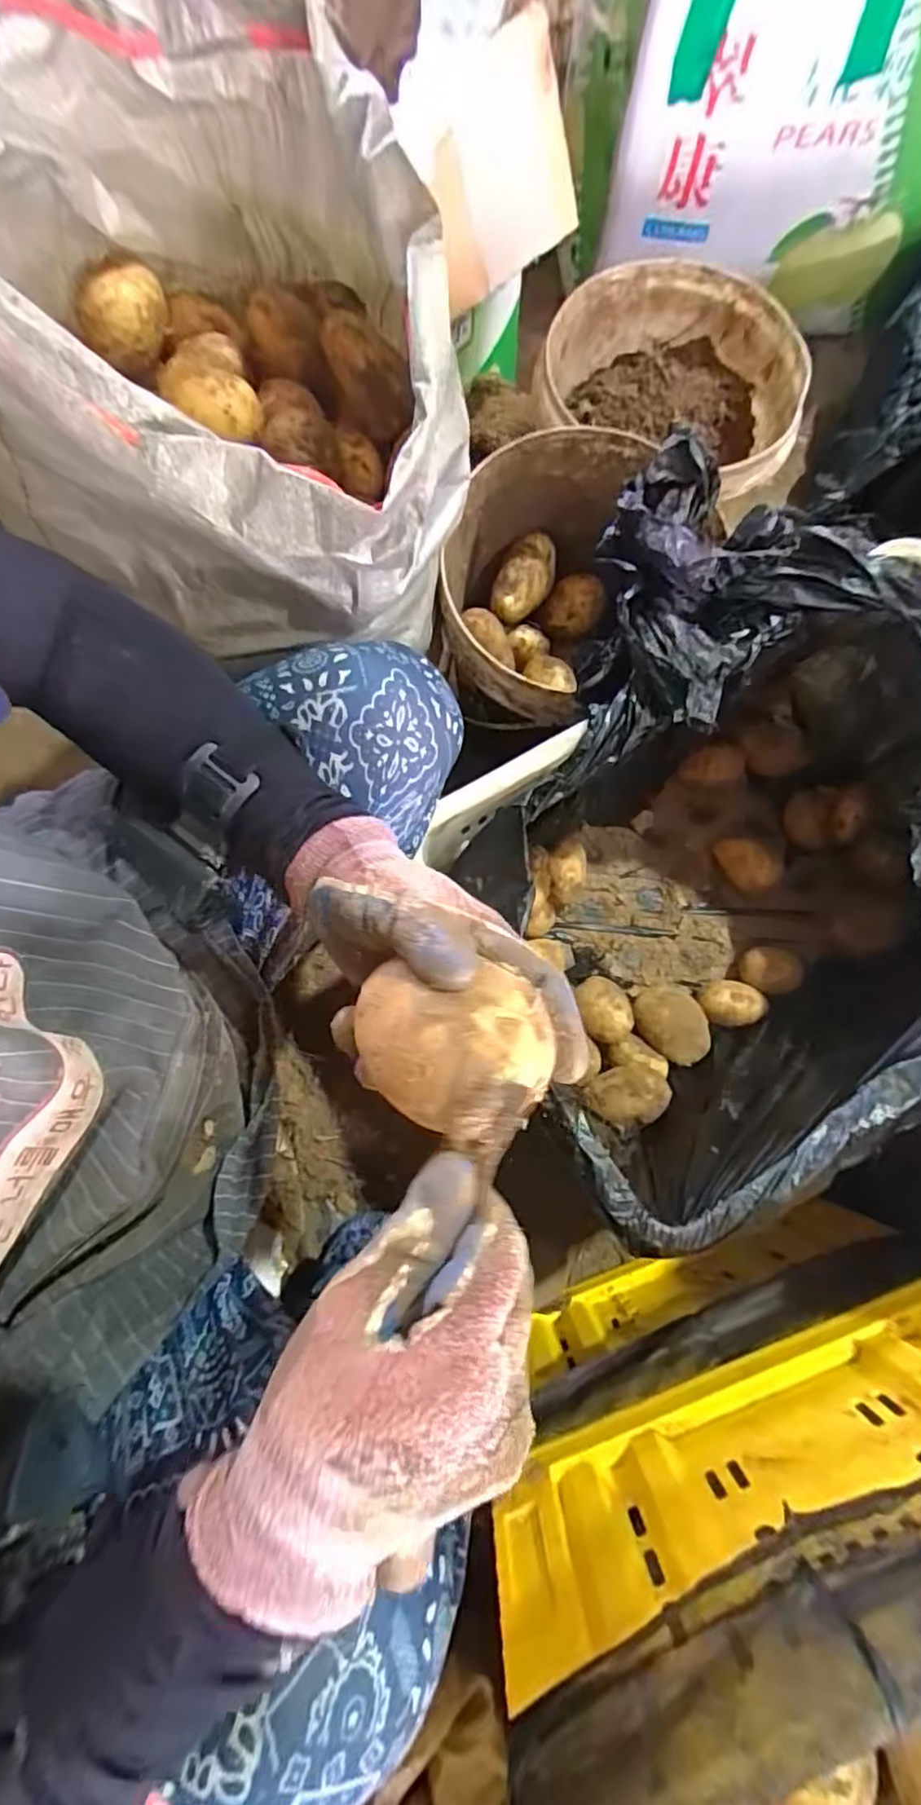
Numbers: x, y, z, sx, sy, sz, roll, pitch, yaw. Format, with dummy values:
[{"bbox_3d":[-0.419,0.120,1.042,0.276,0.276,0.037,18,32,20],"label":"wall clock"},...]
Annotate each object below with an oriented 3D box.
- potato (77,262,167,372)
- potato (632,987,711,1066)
[{"bbox_3d":[-0.221,-0.386,0.418,0.055,0.032,0.047,-22,80,-5],"label":"potato"},{"bbox_3d":[0.231,0.132,0.699,0.086,0.051,0.064,37,81,7],"label":"potato"}]

